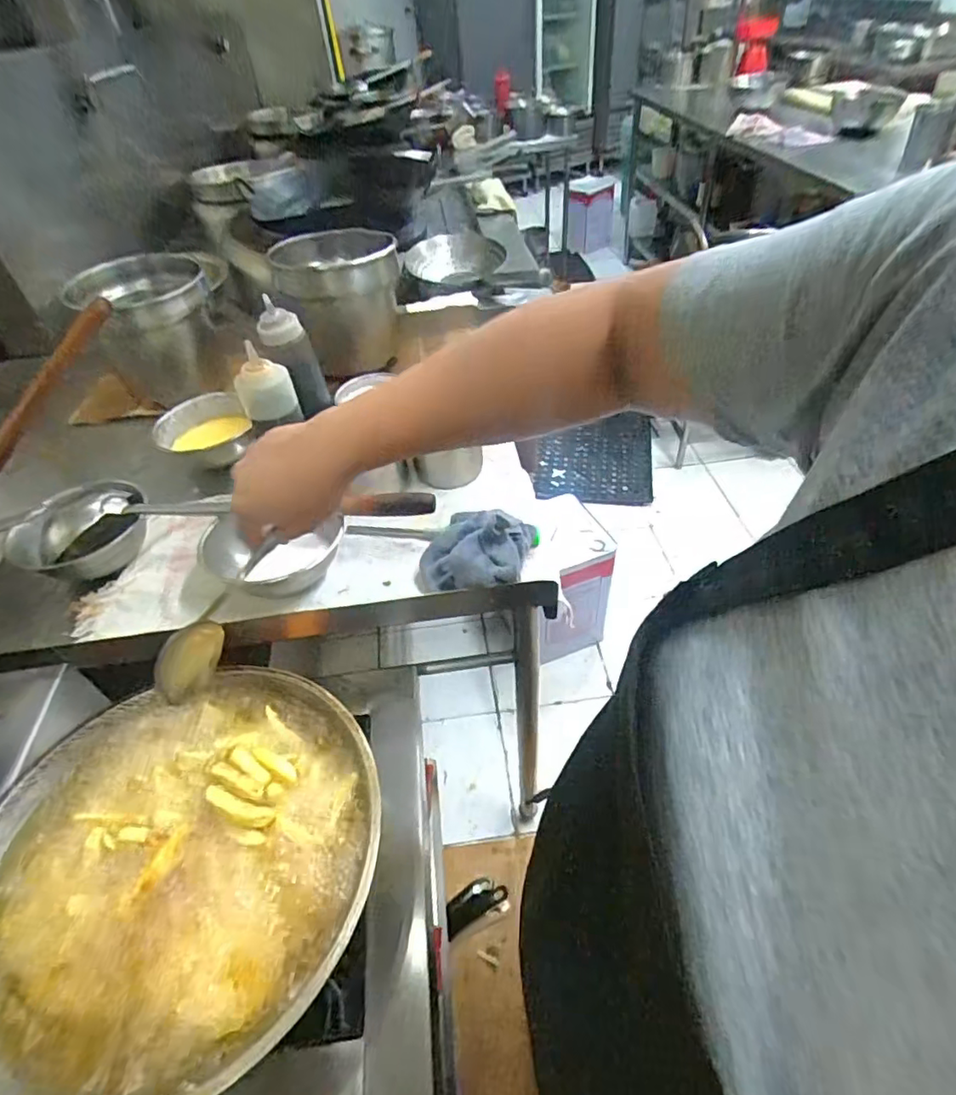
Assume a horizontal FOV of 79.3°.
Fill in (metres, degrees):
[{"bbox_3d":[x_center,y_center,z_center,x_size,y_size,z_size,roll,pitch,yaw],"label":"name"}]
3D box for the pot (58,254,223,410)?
[{"bbox_3d":[-0.623,-0.412,1.108,0.227,0.221,0.248,-32,50,-23],"label":"pot"}]

